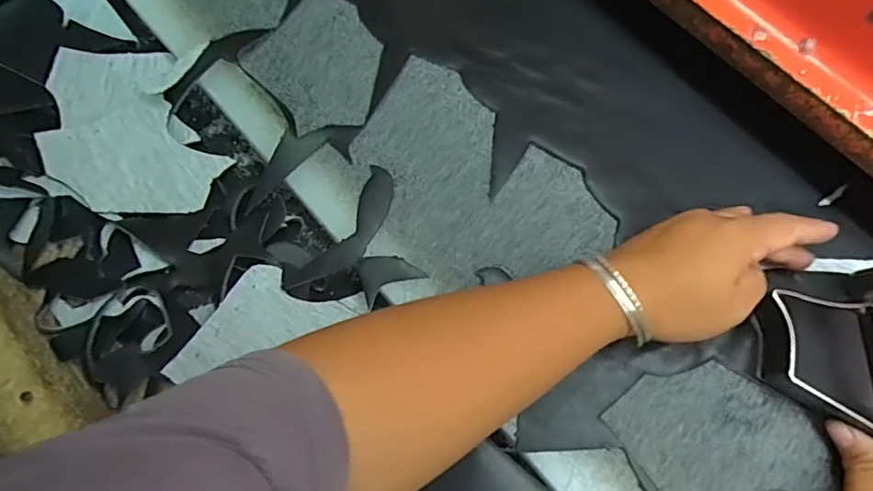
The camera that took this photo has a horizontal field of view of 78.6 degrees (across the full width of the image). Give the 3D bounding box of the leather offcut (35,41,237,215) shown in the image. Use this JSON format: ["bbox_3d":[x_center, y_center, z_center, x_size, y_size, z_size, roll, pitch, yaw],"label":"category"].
[{"bbox_3d":[-0.240,-0.099,0.422,0.131,0.040,0.157,-16,72,-5],"label":"leather offcut"}]

